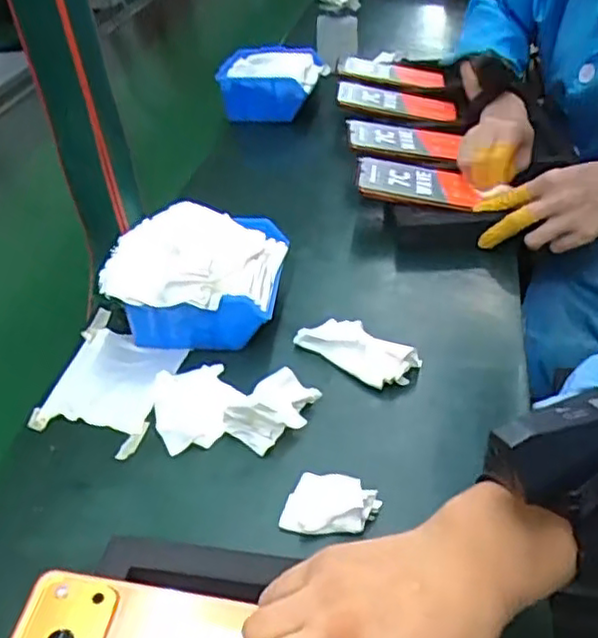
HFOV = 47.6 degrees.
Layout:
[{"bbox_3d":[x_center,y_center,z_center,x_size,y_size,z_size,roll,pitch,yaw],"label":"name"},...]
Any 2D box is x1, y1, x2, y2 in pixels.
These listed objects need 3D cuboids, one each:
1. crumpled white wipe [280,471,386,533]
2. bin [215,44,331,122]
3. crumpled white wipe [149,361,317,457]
[{"bbox_3d":[0.021,0.124,0.453,0.061,0.022,0.043,3,40,11],"label":"crumpled white wipe"},{"bbox_3d":[-0.040,-0.330,0.945,0.143,0.067,0.121,12,42,22],"label":"bin"},{"bbox_3d":[-0.057,0.064,0.522,0.127,0.025,0.081,7,41,16],"label":"crumpled white wipe"}]

